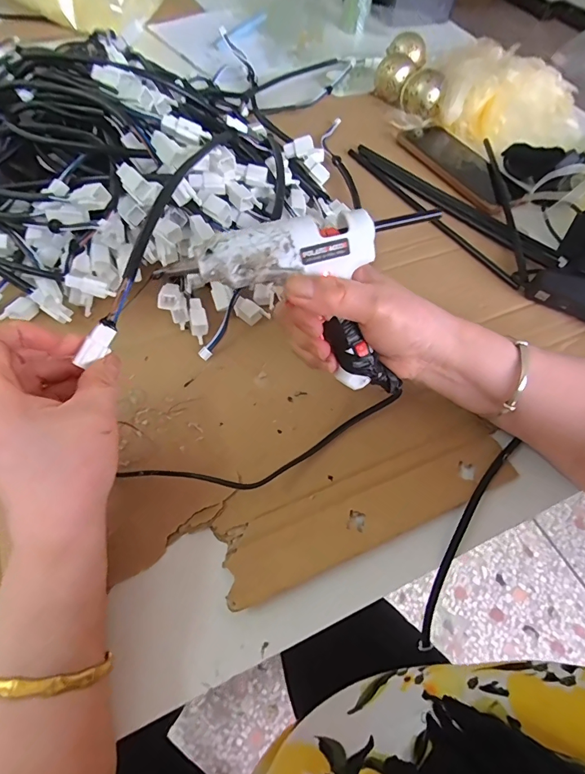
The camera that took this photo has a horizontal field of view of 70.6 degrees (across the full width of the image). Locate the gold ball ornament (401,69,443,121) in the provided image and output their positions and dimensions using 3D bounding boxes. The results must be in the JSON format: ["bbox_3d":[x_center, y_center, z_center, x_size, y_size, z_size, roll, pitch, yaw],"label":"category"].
[{"bbox_3d":[0.171,-0.386,0.547,0.050,0.046,0.042,12,59,3],"label":"gold ball ornament"}]

